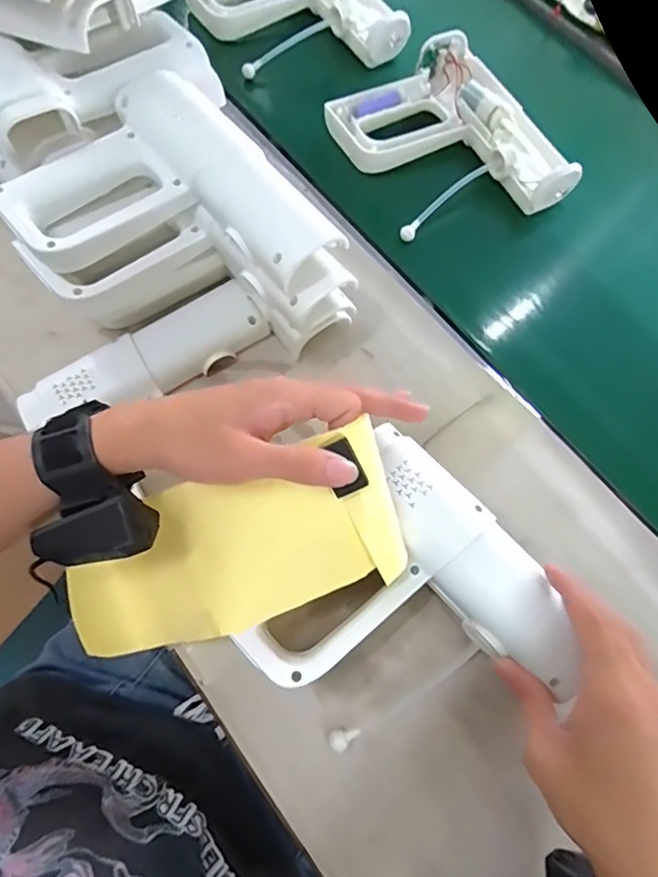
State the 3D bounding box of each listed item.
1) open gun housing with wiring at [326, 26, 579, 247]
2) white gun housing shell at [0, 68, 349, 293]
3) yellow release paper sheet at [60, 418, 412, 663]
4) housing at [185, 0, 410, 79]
[{"bbox_3d":[0.127,-0.302,0.530,0.185,0.038,0.208,-27,73,-11],"label":"open gun housing with wiring"},{"bbox_3d":[-0.117,-0.164,0.380,0.176,0.039,0.188,-41,76,-15],"label":"white gun housing shell"},{"bbox_3d":[-0.067,0.073,0.341,0.225,0.023,0.099,-20,100,11],"label":"yellow release paper sheet"},{"bbox_3d":[-0.047,-0.496,0.599,0.213,0.046,0.210,-16,72,-8],"label":"housing"}]

